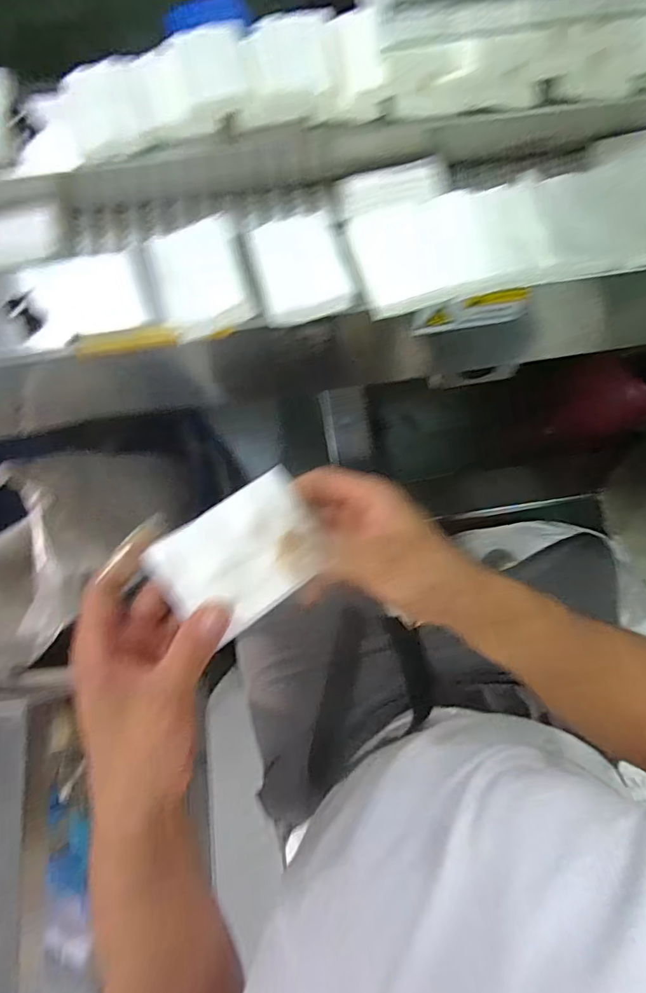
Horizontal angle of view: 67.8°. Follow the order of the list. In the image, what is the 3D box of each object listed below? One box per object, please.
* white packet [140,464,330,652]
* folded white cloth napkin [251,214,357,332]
[{"bbox_3d":[-0.049,0.038,0.306,0.104,0.016,0.075,-35,85,-17],"label":"white packet"},{"bbox_3d":[-0.022,-0.211,0.436,0.077,0.018,0.109,-15,78,-3],"label":"folded white cloth napkin"}]

